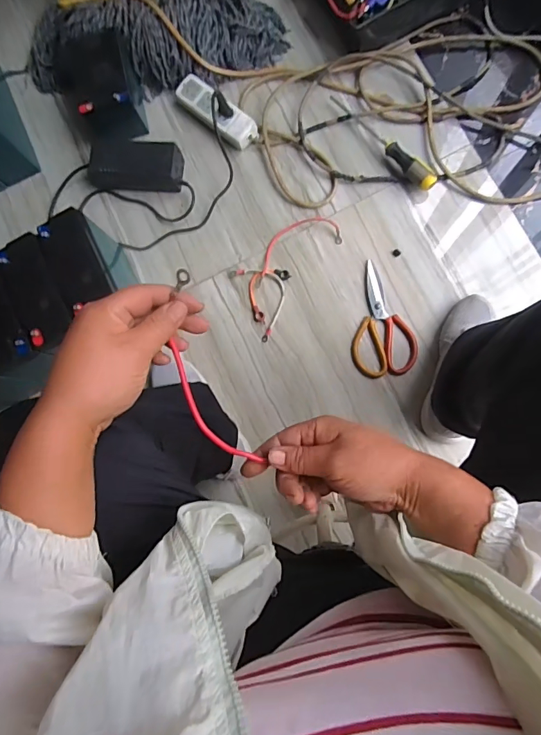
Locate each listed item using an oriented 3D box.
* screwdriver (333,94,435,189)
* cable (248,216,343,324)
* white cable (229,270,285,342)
[{"bbox_3d":[0.205,-0.416,0.793,0.031,0.035,0.255,-39,83,2],"label":"screwdriver"},{"bbox_3d":[0.027,-0.194,0.806,0.095,0.010,0.227,45,91,8],"label":"cable"},{"bbox_3d":[-0.009,-0.129,0.800,0.081,0.006,0.148,-27,83,4],"label":"white cable"}]

